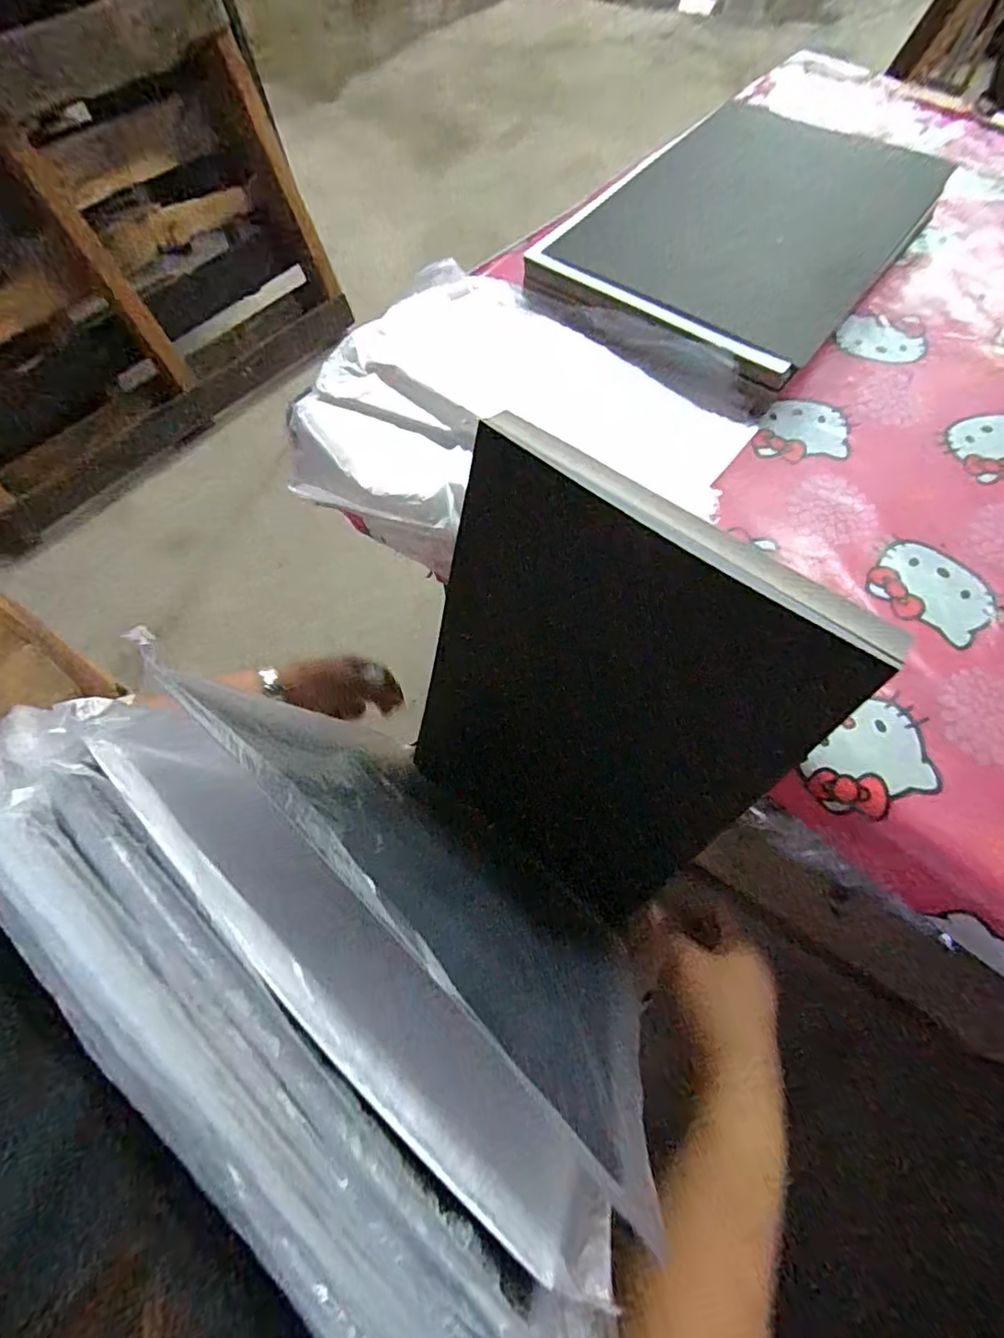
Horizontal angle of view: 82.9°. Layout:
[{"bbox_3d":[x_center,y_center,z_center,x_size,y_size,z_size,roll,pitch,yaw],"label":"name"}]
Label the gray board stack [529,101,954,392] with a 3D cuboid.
[{"bbox_3d":[0.241,-0.431,0.551,0.254,0.048,0.394,34,69,16],"label":"gray board stack"}]

